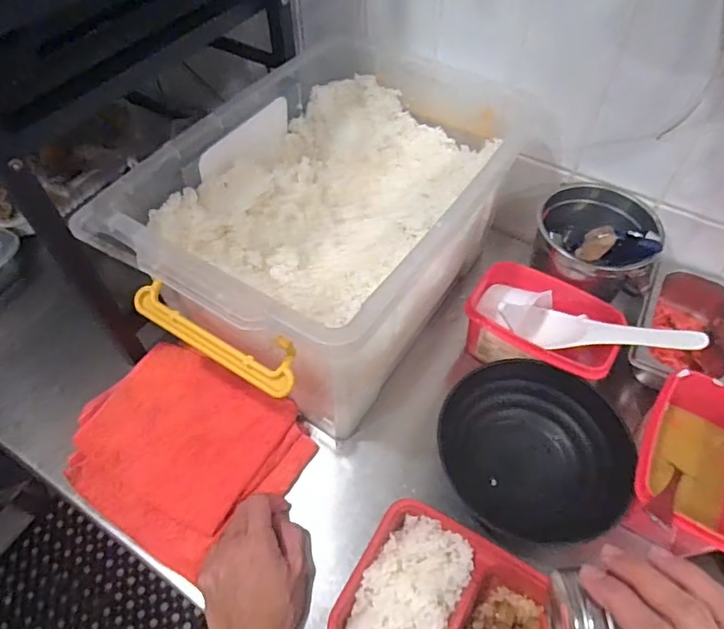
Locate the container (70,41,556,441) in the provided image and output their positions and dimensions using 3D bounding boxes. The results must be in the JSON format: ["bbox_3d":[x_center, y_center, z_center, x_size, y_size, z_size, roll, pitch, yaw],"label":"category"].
[{"bbox_3d":[-0.027,-0.106,0.596,0.295,0.202,0.426,28,59,18],"label":"container"}]

